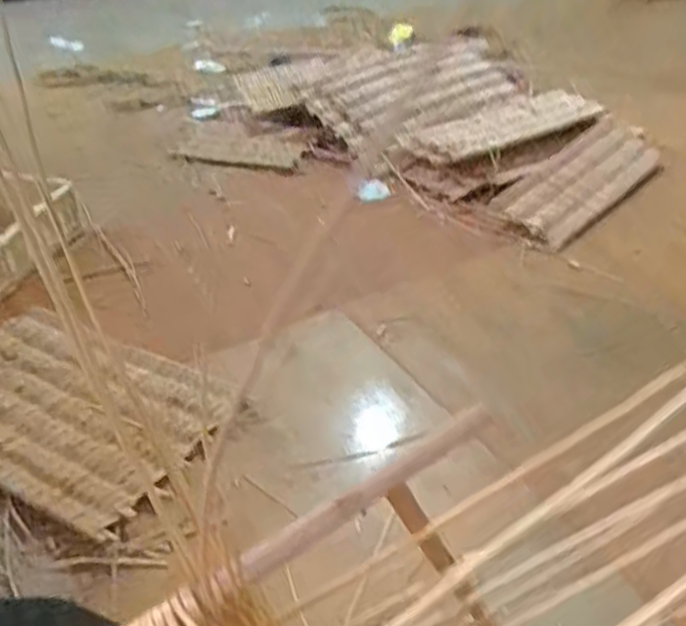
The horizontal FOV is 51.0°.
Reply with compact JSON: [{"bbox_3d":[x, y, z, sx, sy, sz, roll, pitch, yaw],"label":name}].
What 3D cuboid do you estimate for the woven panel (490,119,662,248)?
[{"bbox_3d":[0.583,-0.319,1.736,0.526,0.044,0.200,-36,72,-29],"label":"woven panel"}]

